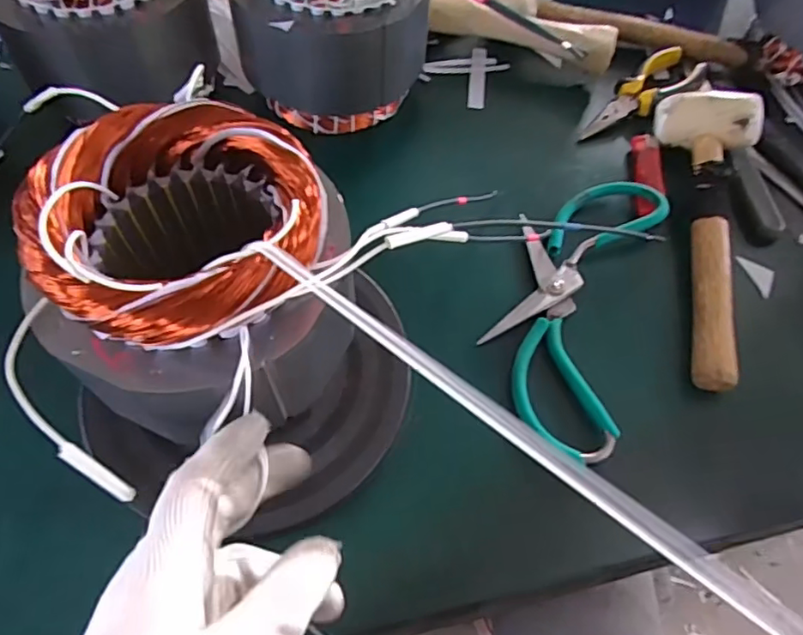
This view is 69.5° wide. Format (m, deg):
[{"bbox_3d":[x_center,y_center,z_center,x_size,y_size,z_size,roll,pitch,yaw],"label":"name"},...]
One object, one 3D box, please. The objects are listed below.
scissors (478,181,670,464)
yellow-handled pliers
[{"bbox_3d":[0.118,-0.014,0.403,0.094,0.026,0.221,20,62,8],"label":"scissors"},{"bbox_3d":[0.217,-0.197,0.513,0.049,0.021,0.156,39,66,17],"label":"yellow-handled pliers"}]

